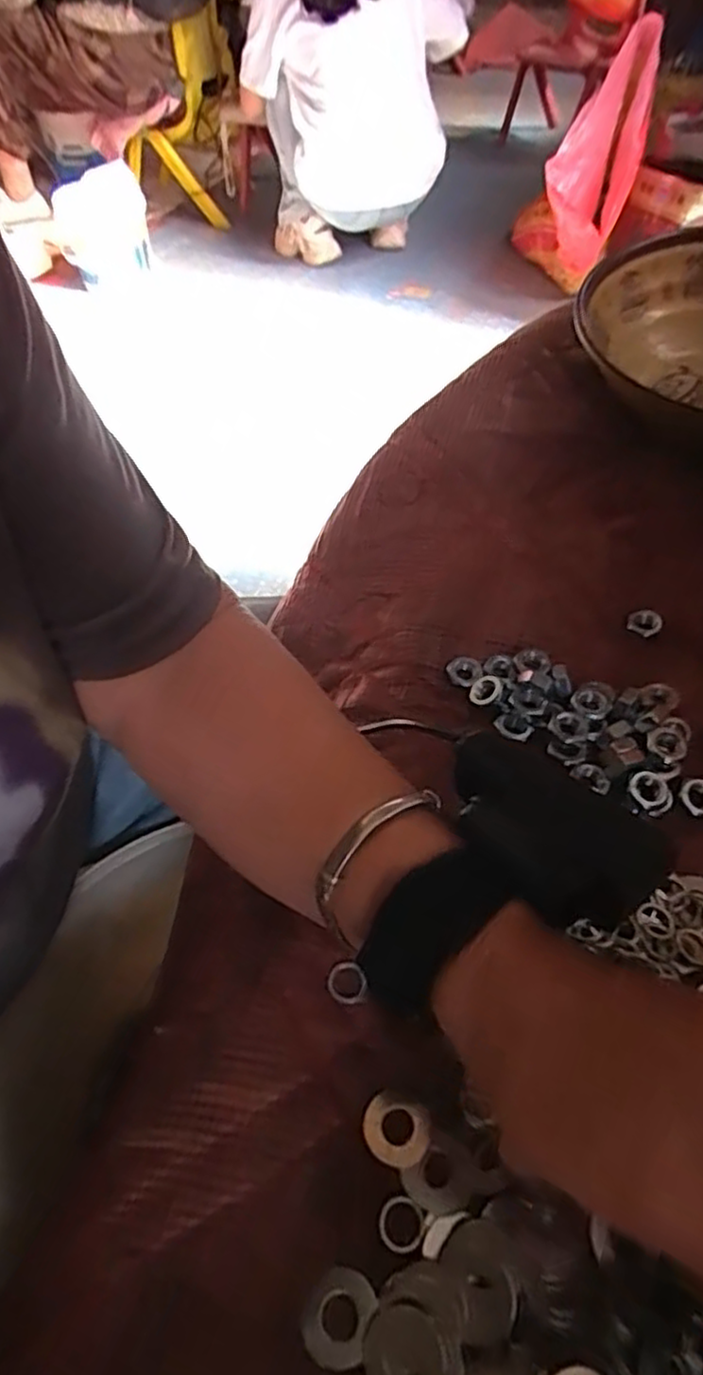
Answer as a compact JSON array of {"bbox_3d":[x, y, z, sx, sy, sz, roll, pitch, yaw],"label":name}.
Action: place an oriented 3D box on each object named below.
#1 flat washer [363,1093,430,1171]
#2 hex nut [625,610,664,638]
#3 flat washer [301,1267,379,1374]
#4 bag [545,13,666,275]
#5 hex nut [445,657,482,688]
[{"bbox_3d":[0.014,0.140,0.221,0.021,0.004,0.019,22,55,16],"label":"flat washer"},{"bbox_3d":[0.146,-0.033,0.347,0.016,0.004,0.016,22,55,17],"label":"hex nut"},{"bbox_3d":[-0.004,0.174,0.193,0.018,0.004,0.021,19,55,15],"label":"flat washer"},{"bbox_3d":[0.530,-1.120,1.485,0.161,0.234,0.397,22,98,16],"label":"bag"},{"bbox_3d":[0.053,-0.008,0.332,0.015,0.006,0.015,26,56,19],"label":"hex nut"}]

